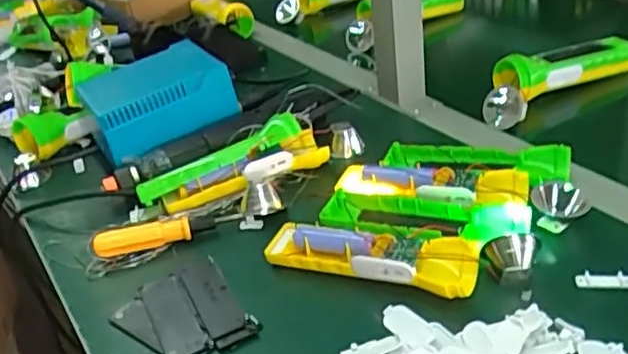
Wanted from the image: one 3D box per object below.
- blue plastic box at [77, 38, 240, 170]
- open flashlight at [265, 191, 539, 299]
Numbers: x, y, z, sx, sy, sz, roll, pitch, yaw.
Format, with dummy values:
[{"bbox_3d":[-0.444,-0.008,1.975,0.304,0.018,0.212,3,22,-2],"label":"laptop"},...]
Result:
[{"bbox_3d":[-0.163,-0.085,0.683,0.141,0.070,0.128,-21,34,-20],"label":"blue plastic box"},{"bbox_3d":[0.067,0.050,0.510,0.193,0.037,0.094,6,35,22],"label":"open flashlight"}]

